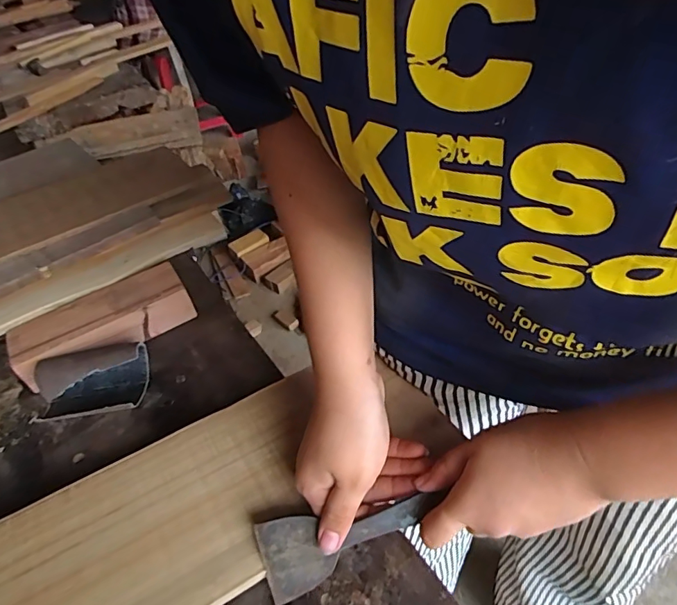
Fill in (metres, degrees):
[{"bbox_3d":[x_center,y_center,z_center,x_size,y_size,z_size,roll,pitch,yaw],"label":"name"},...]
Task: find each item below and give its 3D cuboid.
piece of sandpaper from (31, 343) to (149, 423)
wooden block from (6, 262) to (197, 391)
[{"bbox_3d":[-0.240,0.077,0.468,0.111,0.052,0.072,-18,44,-9],"label":"piece of sandpaper"},{"bbox_3d":[-0.252,0.026,0.527,0.175,0.050,0.076,-30,47,-21],"label":"wooden block"}]

